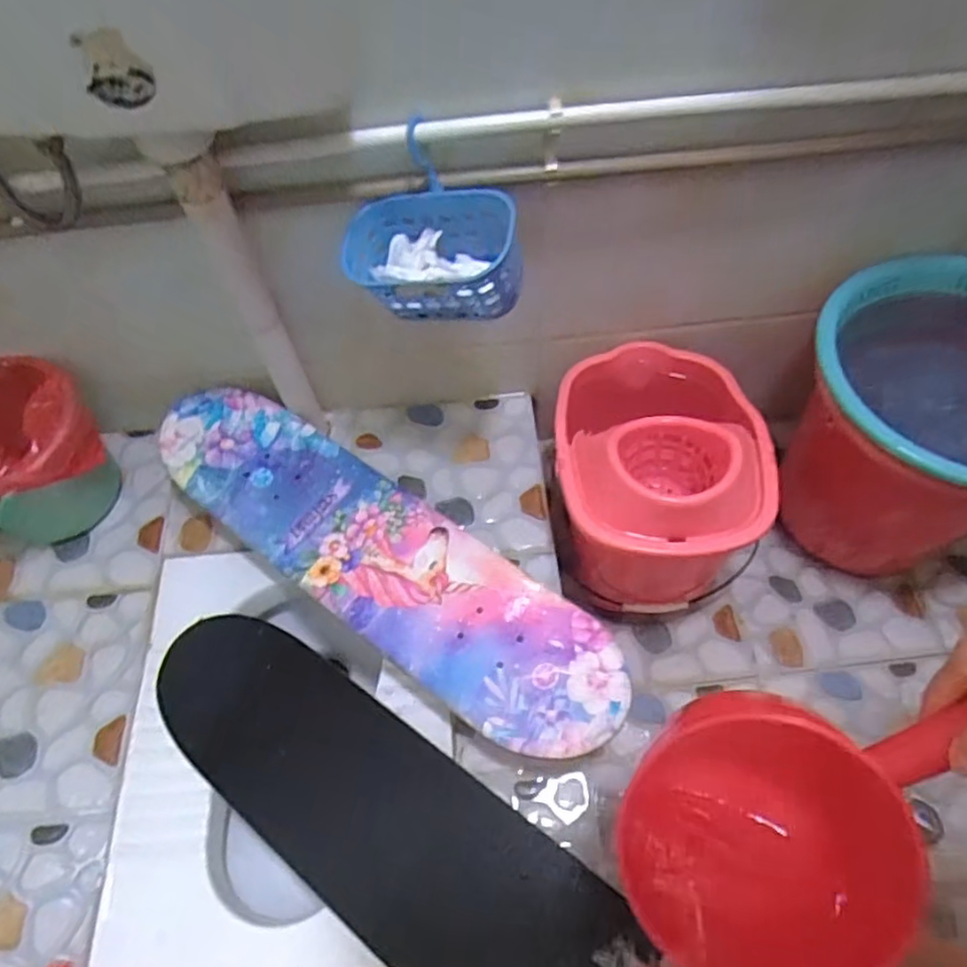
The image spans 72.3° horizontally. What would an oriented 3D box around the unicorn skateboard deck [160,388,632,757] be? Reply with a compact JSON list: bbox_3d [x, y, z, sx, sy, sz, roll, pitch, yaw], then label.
[{"bbox_3d":[-0.151,0.088,0.909,0.752,0.078,0.210,34,71,18],"label":"unicorn skateboard deck"}]

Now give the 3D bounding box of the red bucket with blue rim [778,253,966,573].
[{"bbox_3d":[0.647,-0.076,0.984,0.351,0.395,0.354,-1,65,3],"label":"red bucket with blue rim"}]

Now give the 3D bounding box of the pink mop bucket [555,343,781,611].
[{"bbox_3d":[0.249,-0.033,0.979,0.278,0.272,0.371,-1,65,3],"label":"pink mop bucket"}]

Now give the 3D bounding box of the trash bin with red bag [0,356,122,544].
[{"bbox_3d":[-0.656,-0.035,0.951,0.216,0.214,0.222,-1,65,3],"label":"trash bin with red bag"}]

